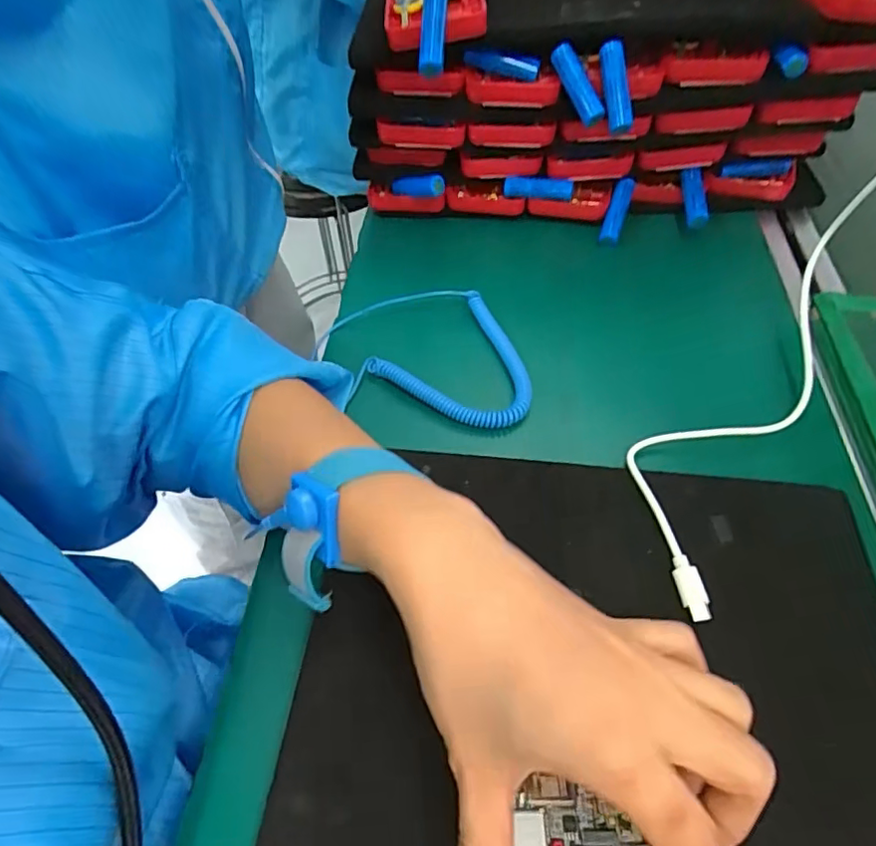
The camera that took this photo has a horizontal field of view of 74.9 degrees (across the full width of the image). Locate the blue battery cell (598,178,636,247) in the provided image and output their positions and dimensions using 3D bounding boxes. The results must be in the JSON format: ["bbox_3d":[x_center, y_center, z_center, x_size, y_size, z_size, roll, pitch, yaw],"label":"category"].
[{"bbox_3d":[0.133,-0.157,0.429,0.014,0.017,0.053,18,82,17],"label":"blue battery cell"}]

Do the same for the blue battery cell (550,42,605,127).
[{"bbox_3d":[0.087,-0.209,0.353,0.015,0.049,0.011,-9,34,54],"label":"blue battery cell"}]

